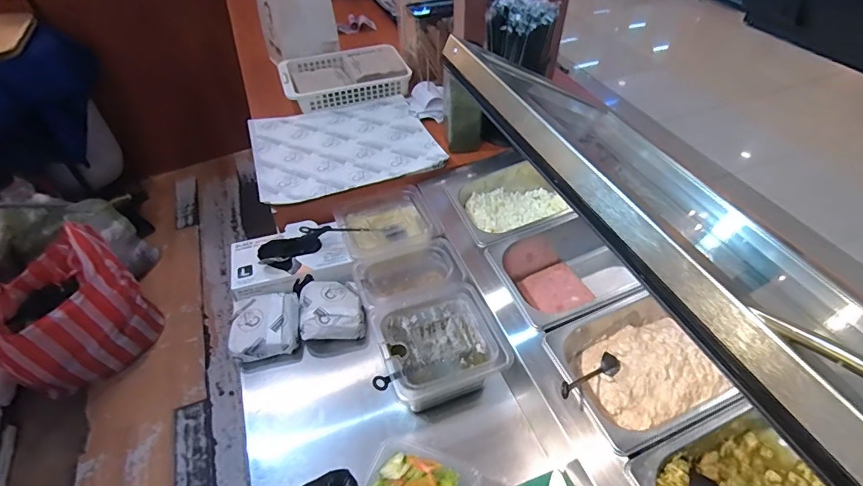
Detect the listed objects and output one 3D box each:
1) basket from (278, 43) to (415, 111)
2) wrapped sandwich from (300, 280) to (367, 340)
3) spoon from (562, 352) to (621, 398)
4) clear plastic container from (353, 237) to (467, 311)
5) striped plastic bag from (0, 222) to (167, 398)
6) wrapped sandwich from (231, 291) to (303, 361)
[{"bbox_3d":[-0.220,-0.424,1.091,0.300,0.061,0.209,-14,48,-11],"label":"basket"},{"bbox_3d":[-0.172,0.111,0.744,0.108,0.046,0.108,-8,47,-6],"label":"wrapped sandwich"},{"bbox_3d":[0.213,0.178,0.574,0.027,0.029,0.180,39,20,31],"label":"spoon"},{"bbox_3d":[-0.038,0.065,0.743,0.173,0.072,0.117,-20,49,-16],"label":"clear plastic container"},{"bbox_3d":[-1.211,0.230,1.454,0.401,0.433,0.283,-32,54,-26],"label":"striped plastic bag"},{"bbox_3d":[-0.277,0.134,0.724,0.110,0.037,0.109,-13,48,-10],"label":"wrapped sandwich"}]

